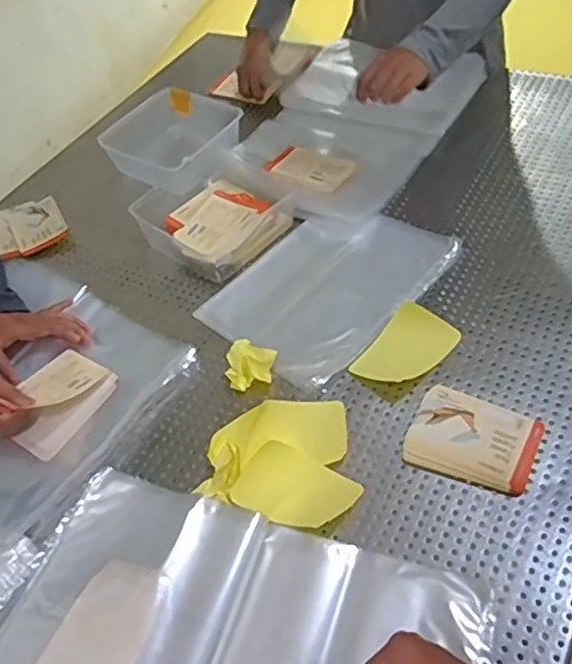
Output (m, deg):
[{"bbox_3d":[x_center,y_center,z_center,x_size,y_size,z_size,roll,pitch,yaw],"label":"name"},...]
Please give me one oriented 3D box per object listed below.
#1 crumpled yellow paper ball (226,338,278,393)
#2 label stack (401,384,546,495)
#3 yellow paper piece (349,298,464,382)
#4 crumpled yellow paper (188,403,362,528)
[{"bbox_3d":[-0.045,0.044,0.805,0.058,0.028,0.061,-3,47,4],"label":"crumpled yellow paper ball"},{"bbox_3d":[0.208,0.118,0.712,0.134,0.016,0.104,20,53,23],"label":"label stack"},{"bbox_3d":[0.151,0.023,0.796,0.081,0.014,0.124,37,75,18],"label":"yellow paper piece"},{"bbox_3d":[-0.006,0.140,0.721,0.172,0.033,0.155,0,48,7],"label":"crumpled yellow paper"}]

